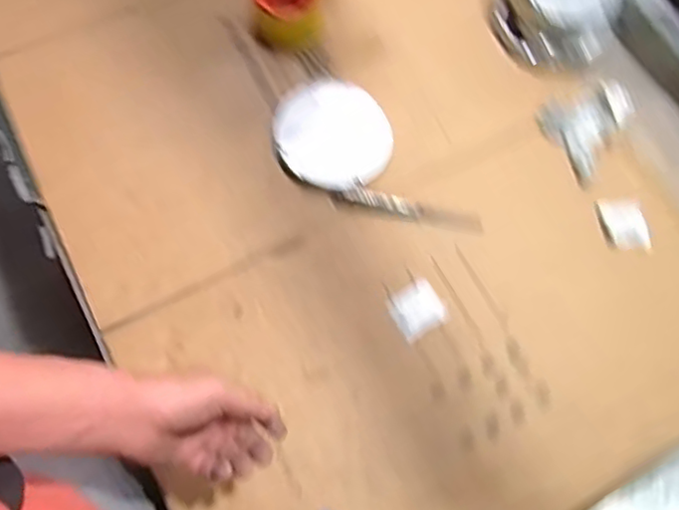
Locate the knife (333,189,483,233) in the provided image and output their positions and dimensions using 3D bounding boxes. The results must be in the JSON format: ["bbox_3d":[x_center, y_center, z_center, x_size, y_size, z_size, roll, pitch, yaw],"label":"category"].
[{"bbox_3d":[0.084,-0.055,0.748,0.177,0.013,0.025,11,70,3],"label":"knife"}]

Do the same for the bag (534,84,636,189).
[{"bbox_3d":[0.327,-0.164,0.792,0.118,0.017,0.112,-26,72,-10],"label":"bag"}]

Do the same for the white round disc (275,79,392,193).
[{"bbox_3d":[-0.009,-0.146,0.756,0.129,0.013,0.138,0,88,10],"label":"white round disc"}]

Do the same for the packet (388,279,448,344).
[{"bbox_3d":[0.090,0.063,0.715,0.058,0.008,0.053,-34,73,-12],"label":"packet"}]

